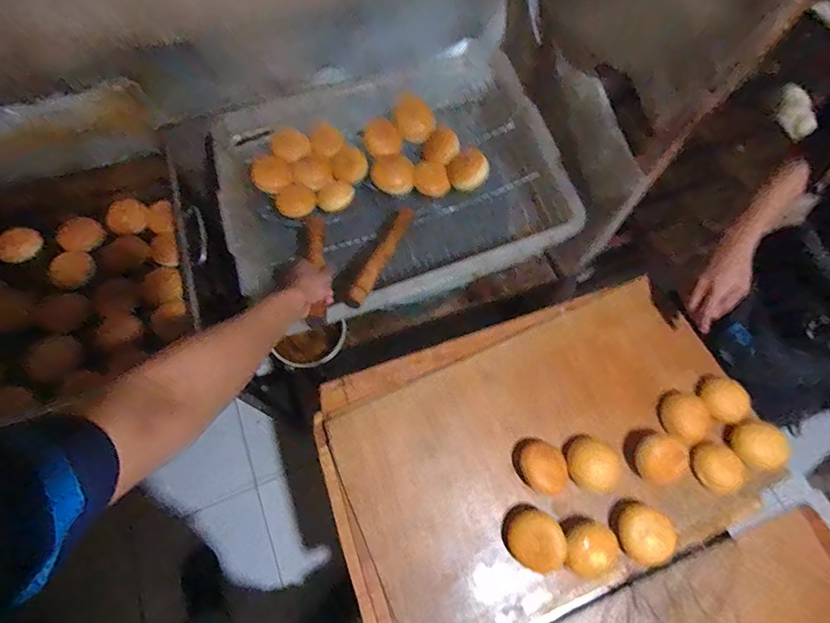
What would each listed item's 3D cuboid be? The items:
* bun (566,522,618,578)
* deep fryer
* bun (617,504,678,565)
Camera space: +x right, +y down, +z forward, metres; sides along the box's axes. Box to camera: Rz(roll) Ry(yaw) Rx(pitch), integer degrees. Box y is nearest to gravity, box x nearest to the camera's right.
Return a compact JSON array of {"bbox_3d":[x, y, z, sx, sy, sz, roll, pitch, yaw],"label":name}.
[{"bbox_3d":[0.274,0.370,0.659,0.074,0.055,0.078,11,68,3],"label":"bun"},{"bbox_3d":[-0.051,-0.266,0.897,0.645,0.154,0.497,-21,68,-10],"label":"deep fryer"},{"bbox_3d":[0.365,0.351,0.671,0.085,0.054,0.085,28,69,11],"label":"bun"}]

